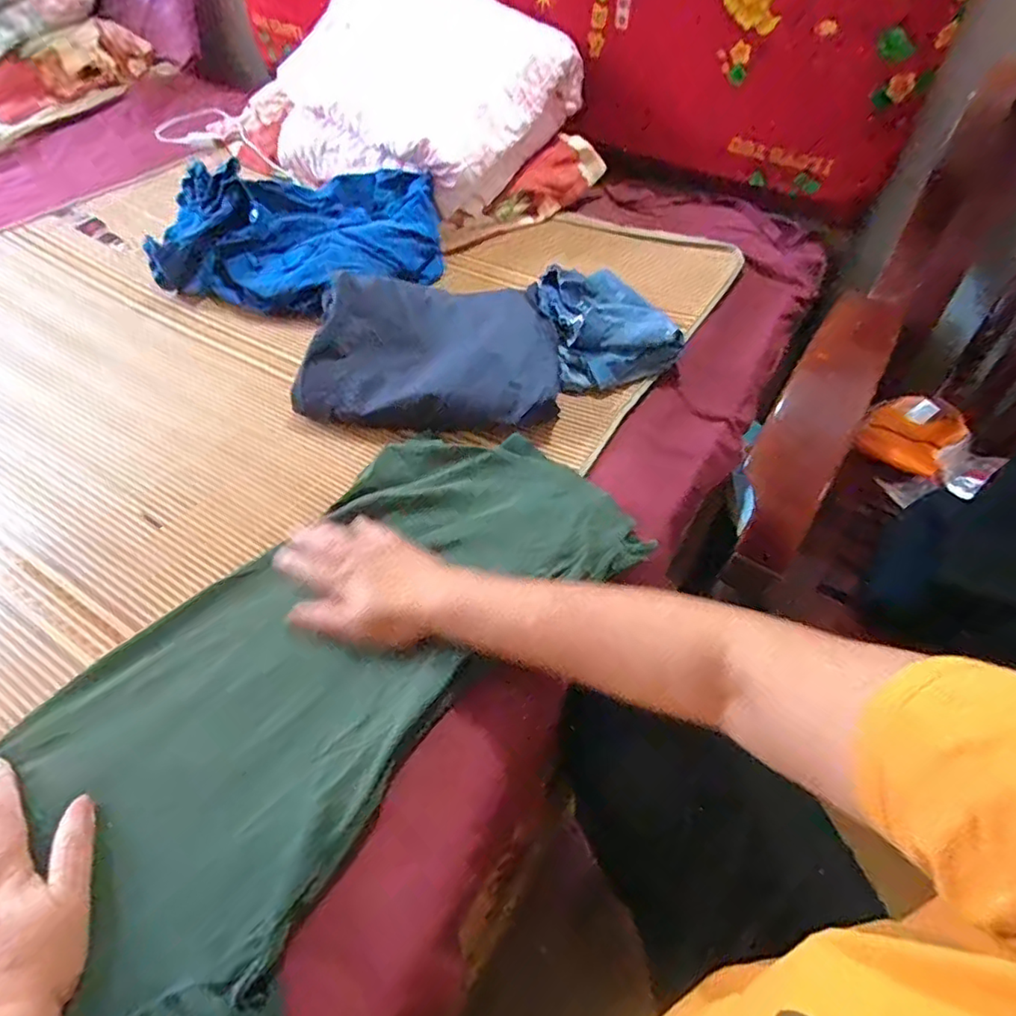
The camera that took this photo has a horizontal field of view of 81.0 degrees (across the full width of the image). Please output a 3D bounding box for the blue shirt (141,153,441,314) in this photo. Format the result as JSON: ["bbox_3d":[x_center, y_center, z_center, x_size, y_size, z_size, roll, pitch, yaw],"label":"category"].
[{"bbox_3d":[-0.288,-0.388,0.849,0.373,0.109,0.270,2,49,0],"label":"blue shirt"}]

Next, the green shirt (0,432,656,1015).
[{"bbox_3d":[-0.150,0.160,0.394,0.347,0.066,0.695,31,52,23],"label":"green shirt"}]

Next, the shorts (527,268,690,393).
[{"bbox_3d":[0.113,-0.231,0.733,0.150,0.050,0.207,-13,50,-13],"label":"shorts"}]

